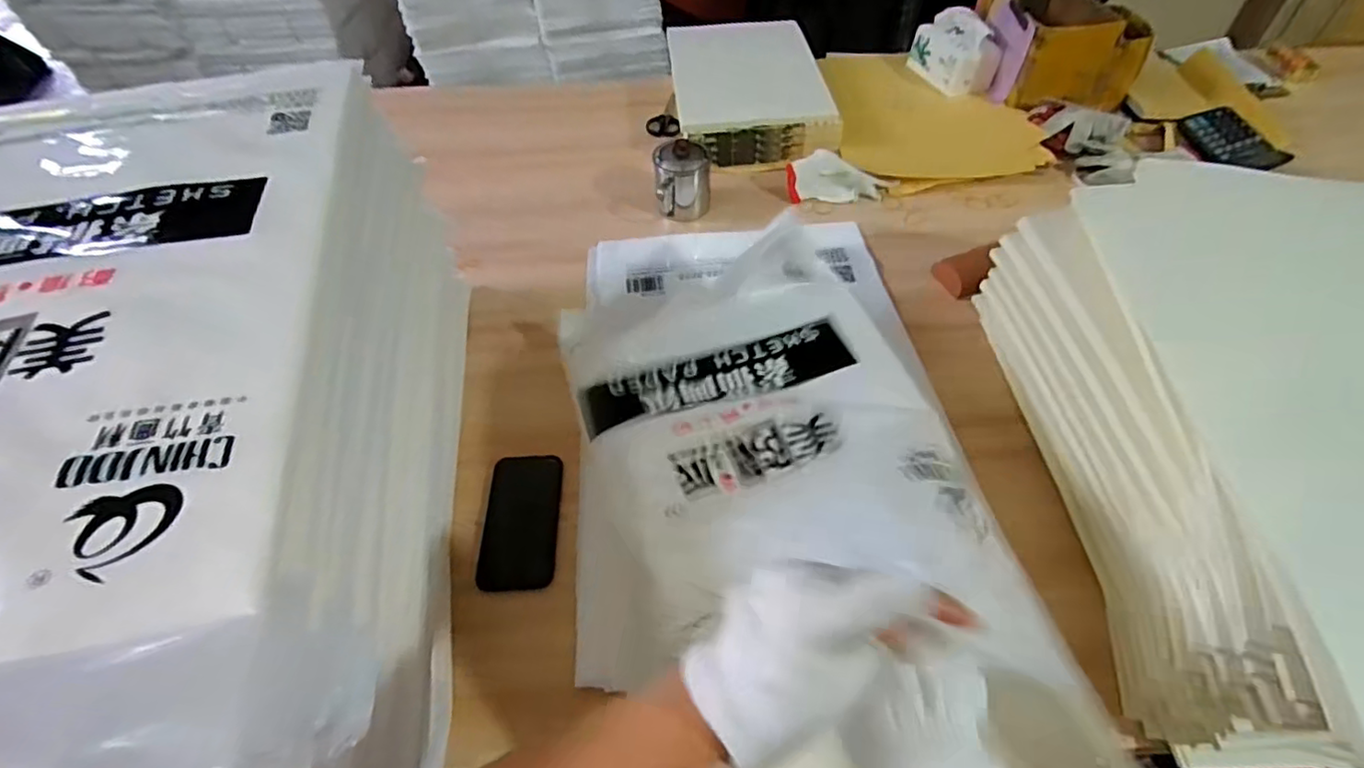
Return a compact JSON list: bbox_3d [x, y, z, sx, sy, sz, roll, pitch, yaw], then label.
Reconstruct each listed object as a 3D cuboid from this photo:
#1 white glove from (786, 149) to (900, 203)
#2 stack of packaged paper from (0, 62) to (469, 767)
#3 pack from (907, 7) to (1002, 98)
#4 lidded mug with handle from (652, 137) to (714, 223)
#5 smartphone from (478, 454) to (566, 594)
[{"bbox_3d":[0.261,-0.332,0.982,0.179,0.057,0.054,2,53,4],"label":"white glove"},{"bbox_3d":[-0.420,0.050,0.478,0.381,0.287,0.575,-11,53,-6],"label":"stack of packaged paper"},{"bbox_3d":[0.513,-0.634,1.145,0.110,0.094,0.149,-17,54,-10],"label":"pack"},{"bbox_3d":[0.001,-0.310,0.925,0.085,0.094,0.079,-1,53,2],"label":"lidded mug with handle"},{"bbox_3d":[-0.173,0.148,0.658,0.077,0.013,0.145,3,60,-7],"label":"smartphone"}]

